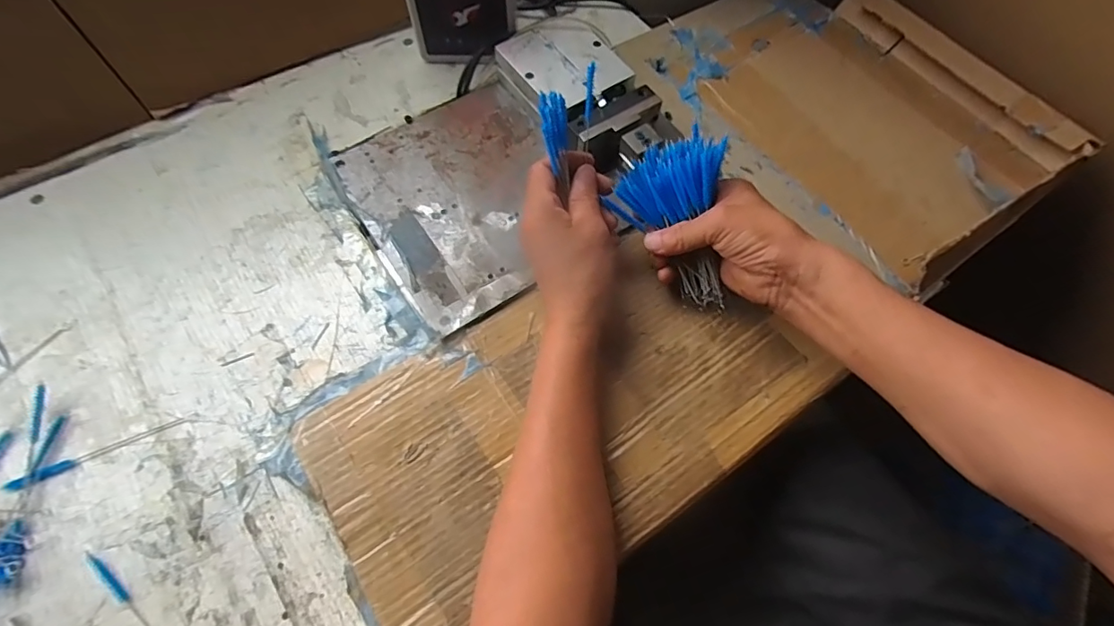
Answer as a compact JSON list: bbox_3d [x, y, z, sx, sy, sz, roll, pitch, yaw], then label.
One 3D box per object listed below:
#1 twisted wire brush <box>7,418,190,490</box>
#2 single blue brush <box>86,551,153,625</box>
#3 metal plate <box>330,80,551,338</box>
[{"bbox_3d":[-0.339,0.102,0.372,0.119,0.004,0.010,-24,68,-12],"label":"twisted wire brush"},{"bbox_3d":[-0.270,0.201,0.326,0.129,0.004,0.008,37,70,15],"label":"single blue brush"},{"bbox_3d":[-0.082,-0.114,0.475,0.195,0.004,0.227,-32,69,-16],"label":"metal plate"}]

